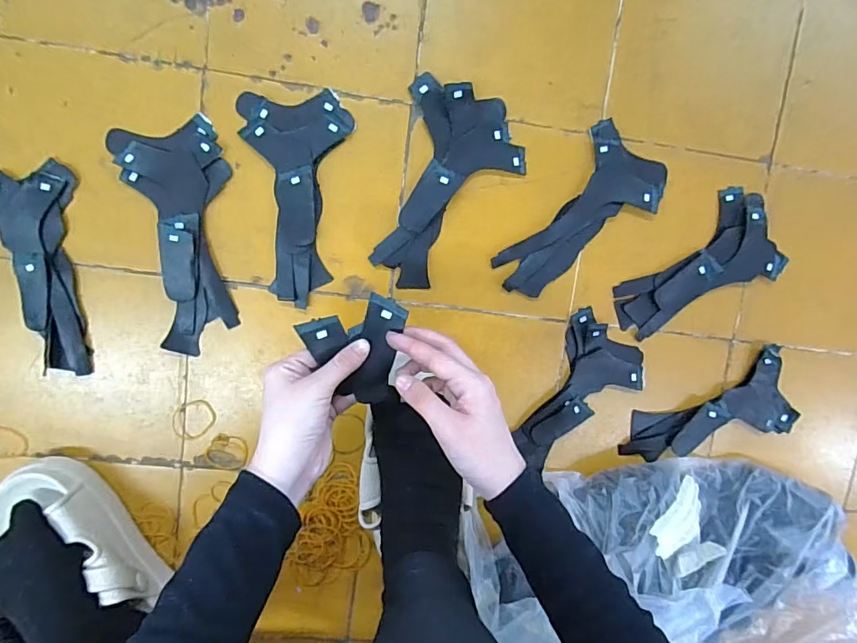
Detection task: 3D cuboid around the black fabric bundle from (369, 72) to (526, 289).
[{"bbox_3d":[0.025,-0.132,0.491,0.125,0.021,0.205,14,95,-8],"label":"black fabric bundle"}]

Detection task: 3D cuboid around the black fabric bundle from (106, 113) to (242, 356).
[{"bbox_3d":[-0.238,-0.082,0.475,0.095,0.013,0.217,-11,97,-5],"label":"black fabric bundle"}]

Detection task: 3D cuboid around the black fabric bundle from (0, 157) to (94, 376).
[{"bbox_3d":[-0.373,-0.047,0.465,0.094,0.013,0.198,-12,97,-5],"label":"black fabric bundle"}]

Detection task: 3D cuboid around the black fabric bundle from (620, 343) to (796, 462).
[{"bbox_3d":[0.327,0.110,0.561,0.207,0.019,0.098,-19,98,-4],"label":"black fabric bundle"}]

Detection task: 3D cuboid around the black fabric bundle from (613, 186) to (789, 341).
[{"bbox_3d":[0.298,-0.063,0.537,0.198,0.015,0.104,-29,99,-2],"label":"black fabric bundle"}]

